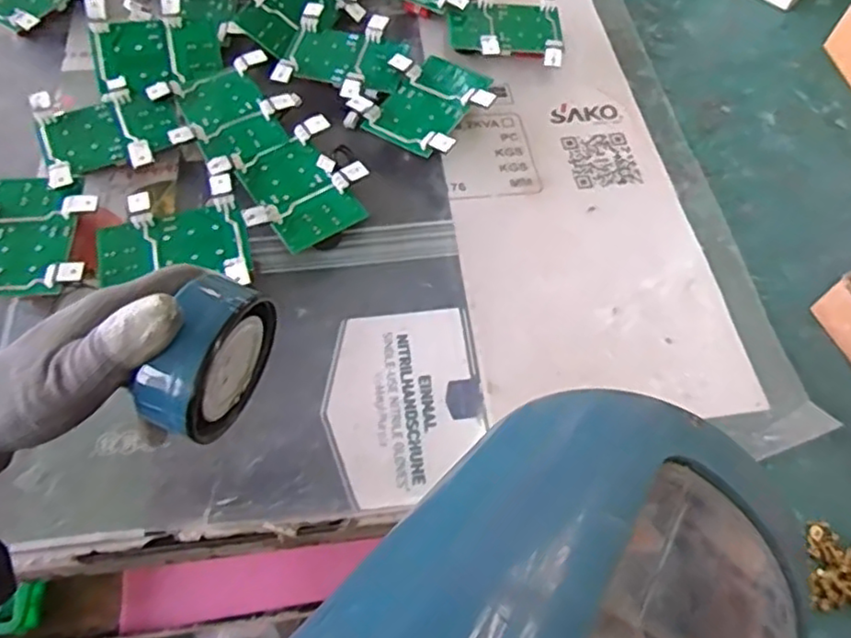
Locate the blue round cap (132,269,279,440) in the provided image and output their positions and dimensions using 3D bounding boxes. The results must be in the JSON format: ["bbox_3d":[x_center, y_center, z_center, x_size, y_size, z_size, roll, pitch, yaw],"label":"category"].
[{"bbox_3d":[-0.104,0.017,0.315,0.034,0.075,0.074,18,62,8],"label":"blue round cap"}]

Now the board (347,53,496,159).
[{"bbox_3d":[0.002,-0.204,0.611,0.106,0.020,0.114,30,66,19],"label":"board"}]

